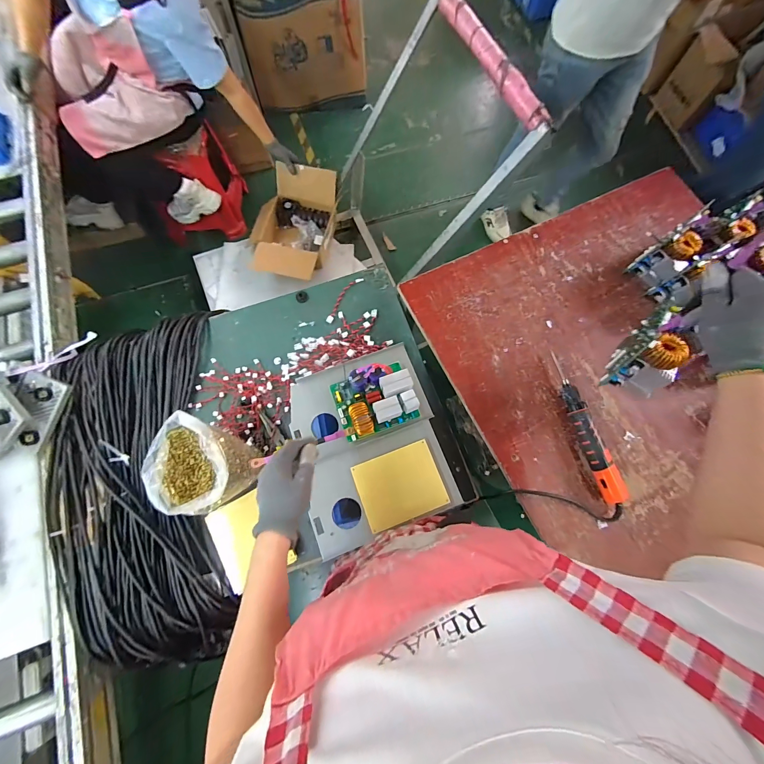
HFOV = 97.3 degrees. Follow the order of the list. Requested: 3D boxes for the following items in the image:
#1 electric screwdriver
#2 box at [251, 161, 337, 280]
[{"bbox_3d":[0.401,0.088,0.662,0.042,0.033,0.291,-16,76,-4],"label":"electric screwdriver"},{"bbox_3d":[-0.386,-0.687,1.460,0.381,0.203,0.463,16,74,4],"label":"box"}]

